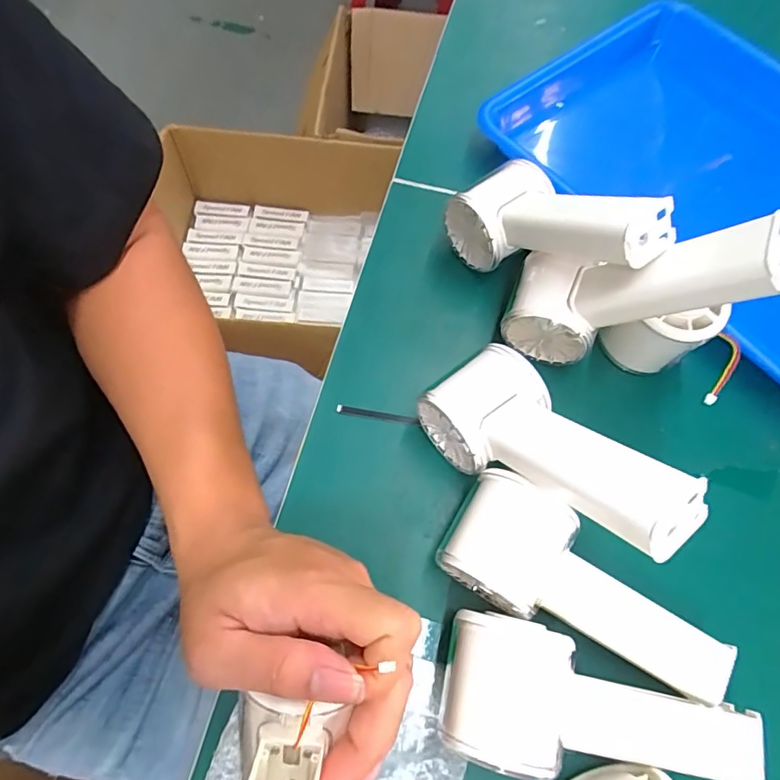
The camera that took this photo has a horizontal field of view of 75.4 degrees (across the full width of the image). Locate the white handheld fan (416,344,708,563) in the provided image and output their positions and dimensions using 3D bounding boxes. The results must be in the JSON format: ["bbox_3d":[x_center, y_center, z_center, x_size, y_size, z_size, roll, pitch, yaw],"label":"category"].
[{"bbox_3d":[0.081,0.030,0.259,0.057,0.052,0.145,-37,38,-16],"label":"white handheld fan"}]

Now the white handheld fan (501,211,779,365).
[{"bbox_3d":[0.129,-0.054,0.285,0.053,0.157,0.056,39,66,-25],"label":"white handheld fan"}]

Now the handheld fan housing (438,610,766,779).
[{"bbox_3d":[0.101,0.157,0.249,0.154,0.045,0.061,12,67,2],"label":"handheld fan housing"}]

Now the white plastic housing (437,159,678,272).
[{"bbox_3d":[0.098,-0.104,0.313,0.050,0.056,0.151,-36,36,-16],"label":"white plastic housing"}]

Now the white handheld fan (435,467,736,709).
[{"bbox_3d":[0.101,0.108,0.268,0.153,0.051,0.059,30,69,9],"label":"white handheld fan"}]

